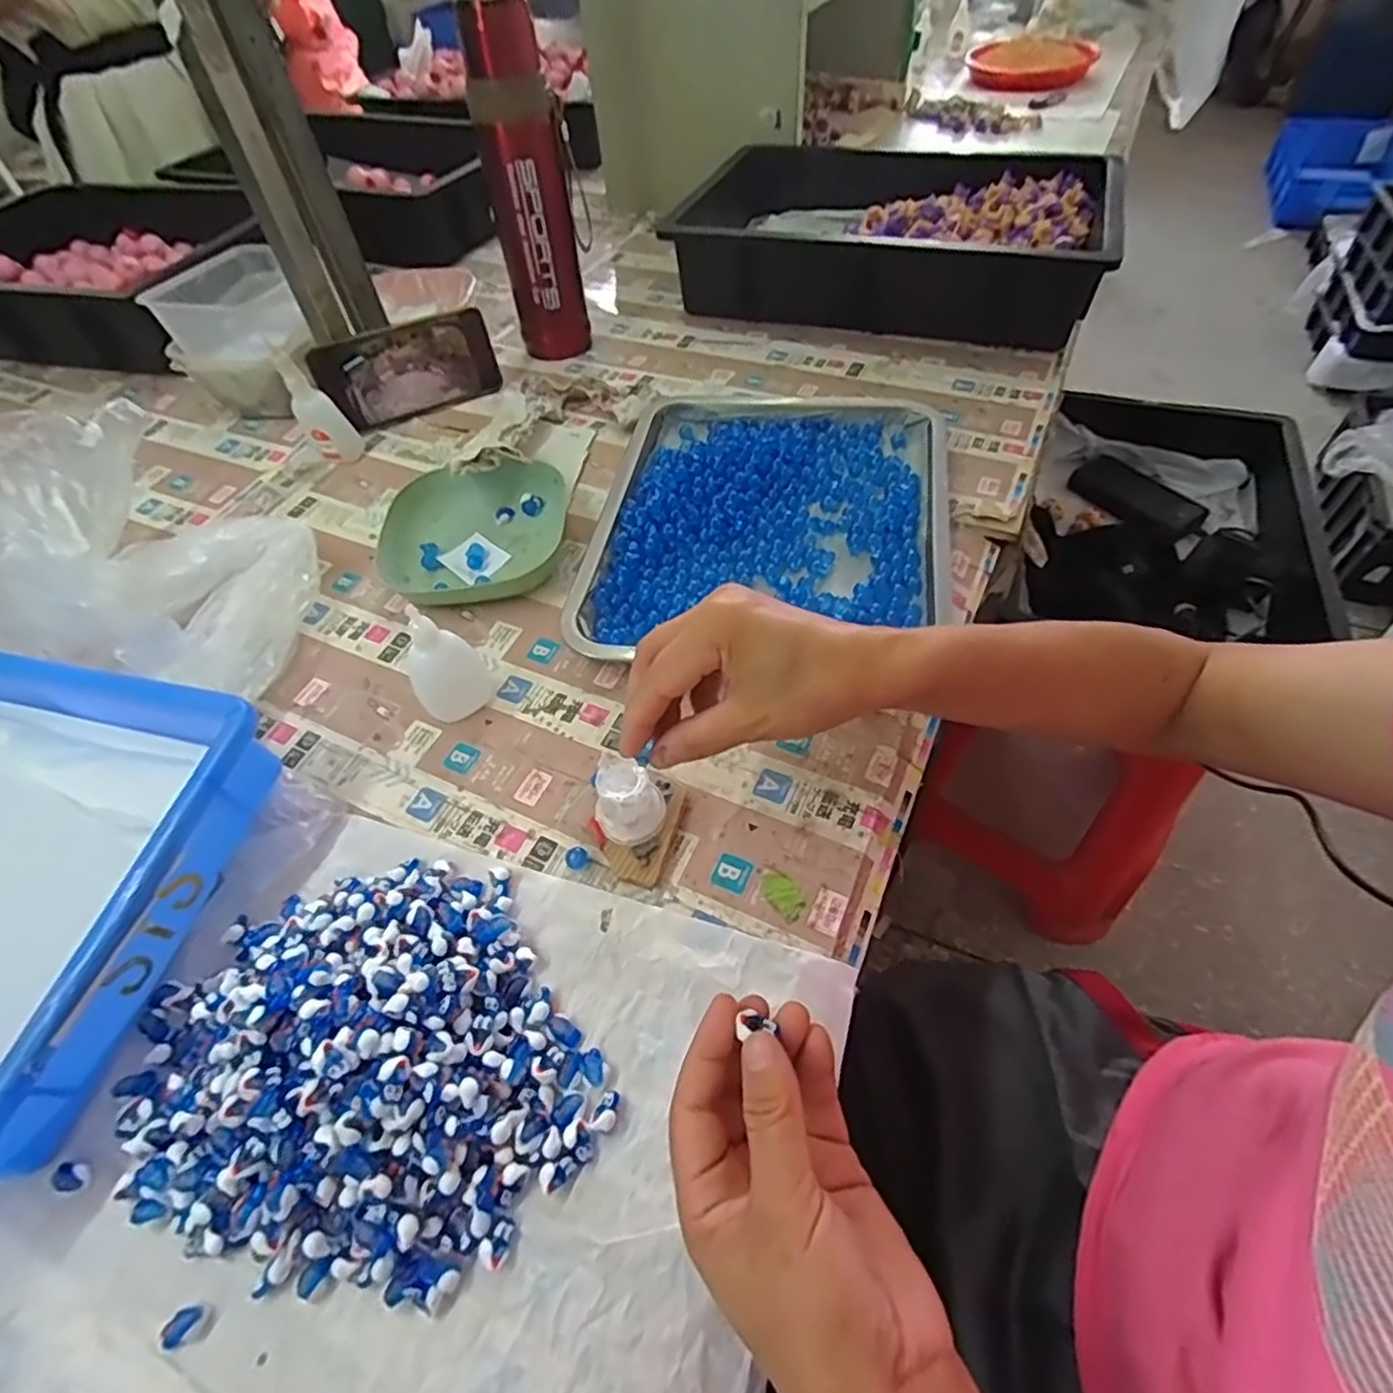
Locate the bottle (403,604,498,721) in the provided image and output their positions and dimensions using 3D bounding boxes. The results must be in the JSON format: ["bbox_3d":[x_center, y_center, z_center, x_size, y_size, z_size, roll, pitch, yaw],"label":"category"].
[{"bbox_3d":[-0.162,-0.026,0.443,0.046,0.091,0.032,-22,54,-14],"label":"bottle"}]

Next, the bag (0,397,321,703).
[{"bbox_3d":[-0.397,-0.096,0.483,0.226,0.134,0.178,7,53,8],"label":"bag"}]

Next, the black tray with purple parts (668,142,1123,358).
[{"bbox_3d":[0.206,-0.533,0.791,0.464,0.097,0.310,16,55,15],"label":"black tray with purple parts"}]

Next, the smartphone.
[{"bbox_3d":[-0.274,-0.314,0.668,0.164,0.077,0.006,-26,38,-19],"label":"smartphone"}]

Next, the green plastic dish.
[{"bbox_3d":[-0.181,-0.130,0.554,0.144,0.038,0.138,-2,52,1],"label":"green plastic dish"}]

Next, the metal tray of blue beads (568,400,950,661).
[{"bbox_3d":[0.055,-0.139,0.542,0.263,0.030,0.297,7,53,9],"label":"metal tray of blue beads"}]

